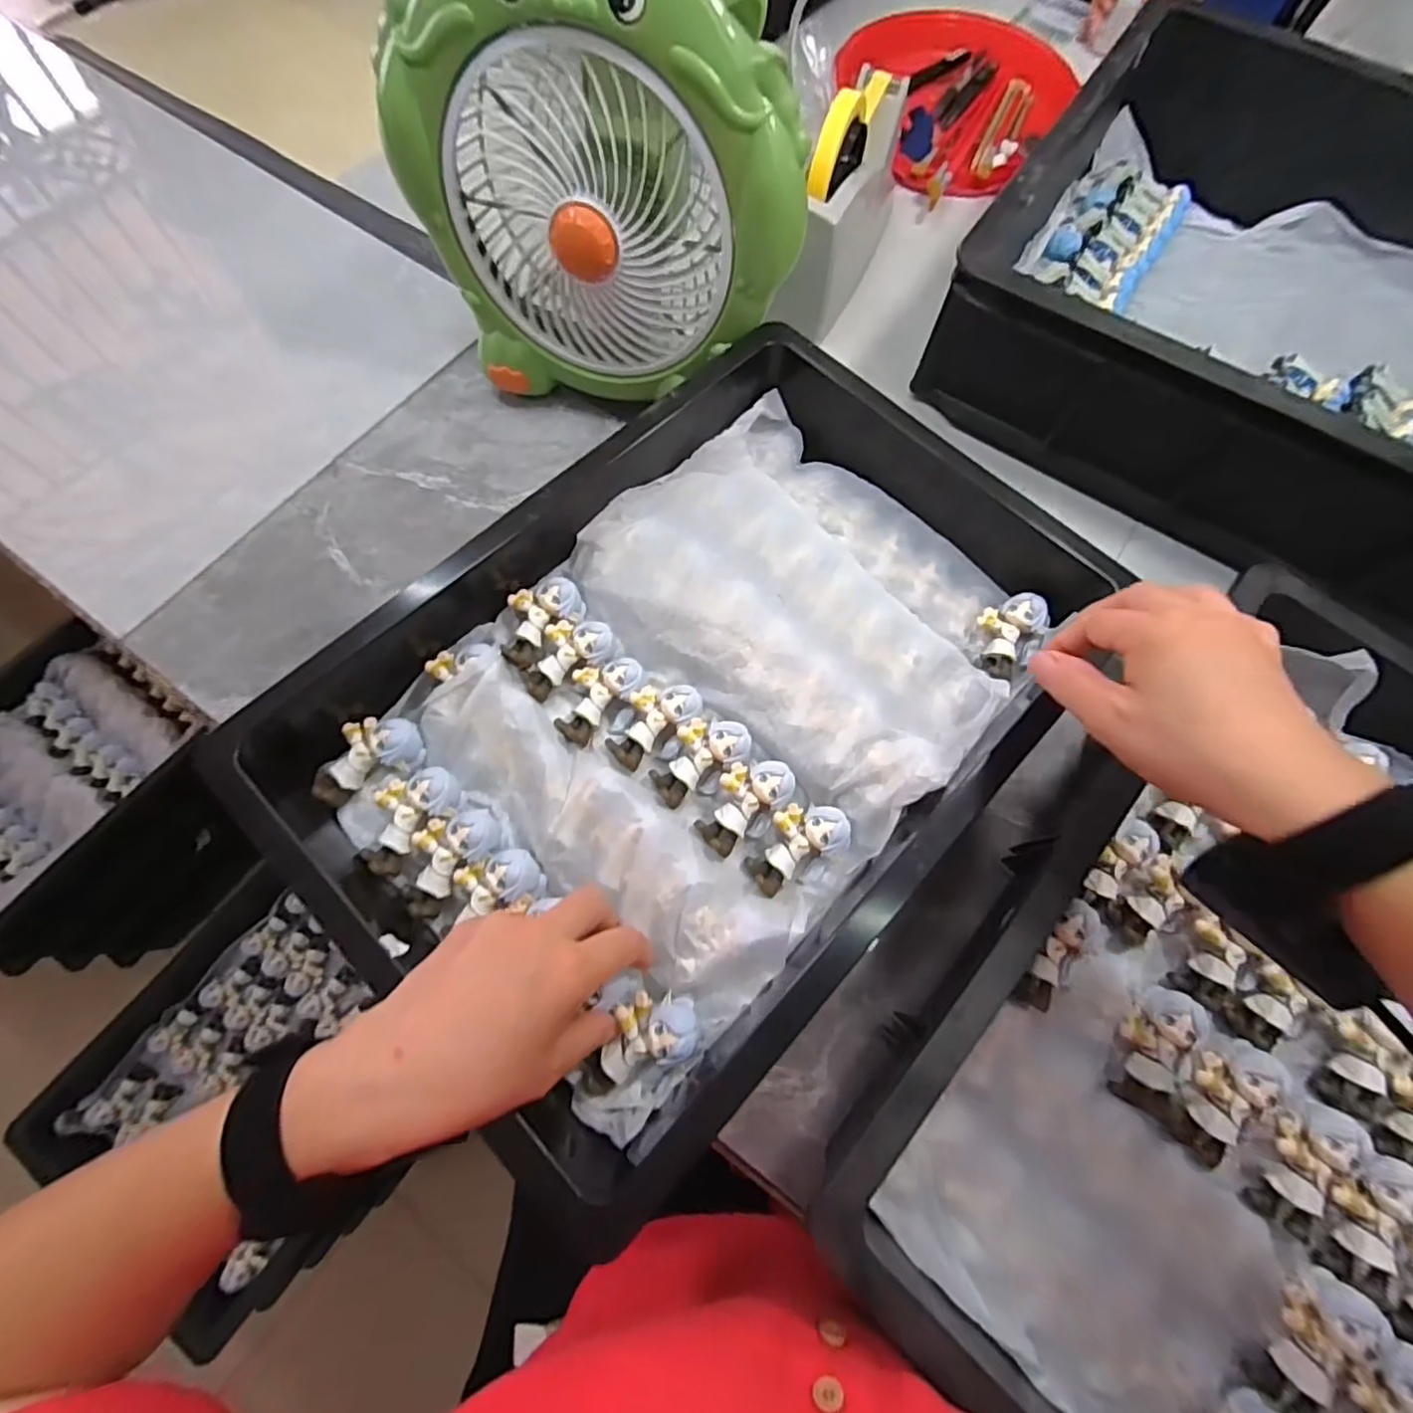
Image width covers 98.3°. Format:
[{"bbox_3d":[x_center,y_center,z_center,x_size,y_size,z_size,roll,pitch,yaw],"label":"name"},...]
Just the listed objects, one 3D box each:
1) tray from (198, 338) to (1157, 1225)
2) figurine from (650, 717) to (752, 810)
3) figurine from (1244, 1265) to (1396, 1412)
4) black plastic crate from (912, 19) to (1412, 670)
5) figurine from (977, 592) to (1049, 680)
[{"bbox_3d":[0.004,-0.018,0.373,0.319,0.085,0.473,43,75,13],"label":"tray"},{"bbox_3d":[-0.005,0.031,0.359,0.061,0.020,0.036,-42,76,-14],"label":"figurine"},{"bbox_3d":[0.278,0.293,0.282,0.027,0.028,0.062,38,88,11],"label":"figurine"},{"bbox_3d":[0.510,-0.277,0.475,0.563,0.125,0.400,36,73,11],"label":"black plastic crate"},{"bbox_3d":[0.198,-0.048,0.408,0.035,0.028,0.059,34,73,10],"label":"figurine"}]

